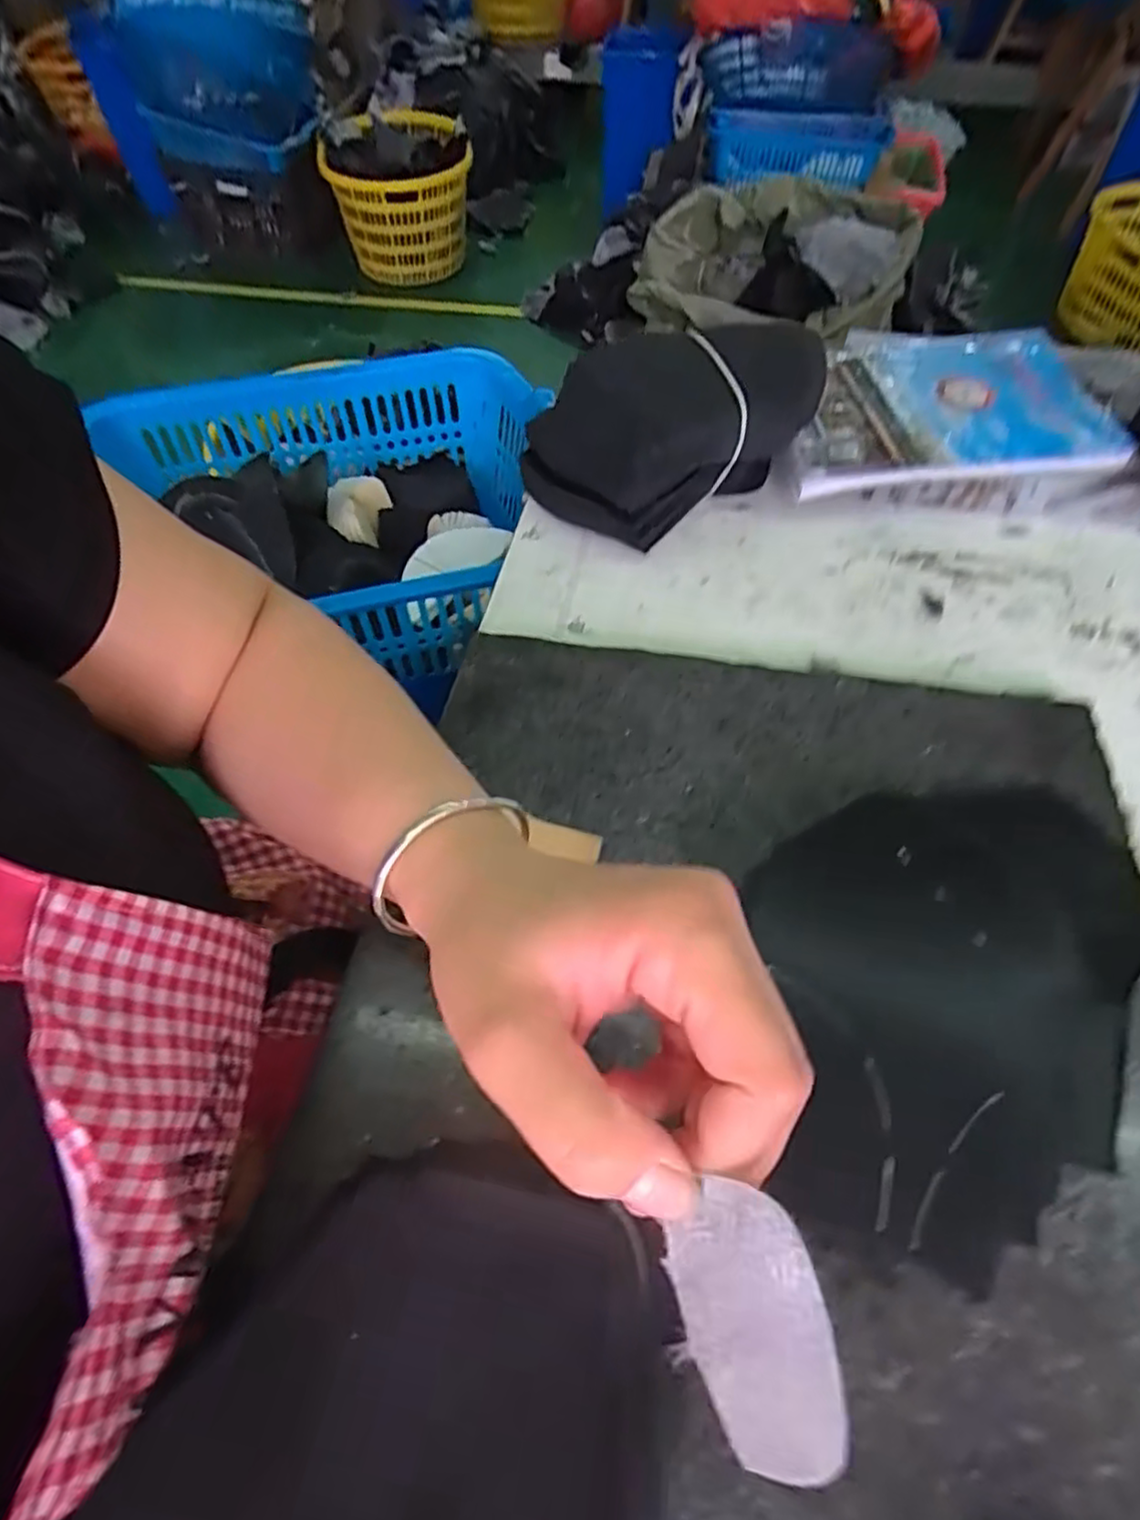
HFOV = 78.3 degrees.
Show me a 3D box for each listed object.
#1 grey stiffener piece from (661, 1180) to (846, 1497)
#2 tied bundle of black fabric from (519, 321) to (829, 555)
[{"bbox_3d":[0.041,0.128,0.156,0.037,0.004,0.063,-6,91,33],"label":"grey stiffener piece"},{"bbox_3d":[0.069,-0.245,0.522,0.138,0.090,0.186,35,64,21],"label":"tied bundle of black fabric"}]

